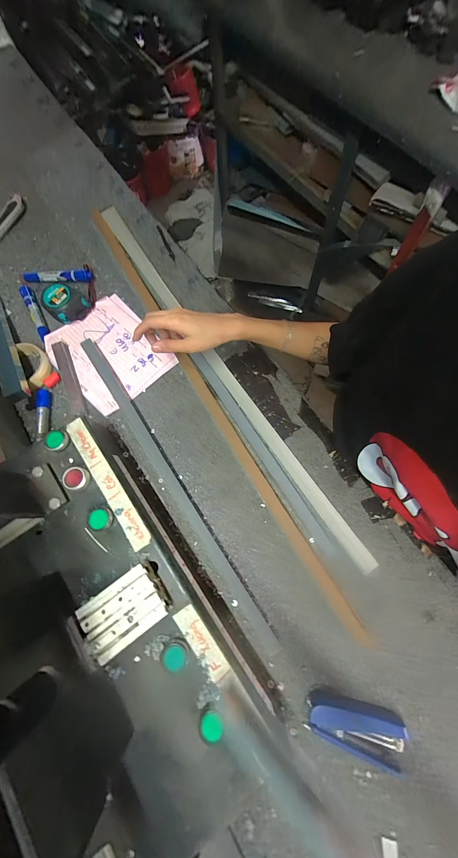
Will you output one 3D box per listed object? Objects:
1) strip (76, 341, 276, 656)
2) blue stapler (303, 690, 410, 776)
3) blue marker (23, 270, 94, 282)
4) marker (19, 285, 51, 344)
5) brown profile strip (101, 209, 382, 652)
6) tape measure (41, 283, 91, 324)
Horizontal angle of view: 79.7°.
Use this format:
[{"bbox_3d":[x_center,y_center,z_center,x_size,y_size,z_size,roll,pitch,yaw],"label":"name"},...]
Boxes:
[{"bbox_3d":[-0.097,0.068,0.429,0.026,0.015,0.549,-32,76,-10],"label":"strip"},{"bbox_3d":[0.149,0.351,0.329,0.107,0.027,0.049,19,75,8],"label":"blue stapler"},{"bbox_3d":[-0.336,-0.298,0.532,0.136,0.024,0.019,2,74,3],"label":"blue marker"},{"bbox_3d":[-0.364,-0.219,0.514,0.021,0.018,0.122,-29,74,-6],"label":"marker"},{"bbox_3d":[-0.042,-0.069,0.462,0.024,0.019,0.839,-29,77,-10],"label":"brown profile strip"},{"bbox_3d":[-0.302,-0.232,0.501,0.071,0.041,0.059,-39,76,-9],"label":"tape measure"}]

